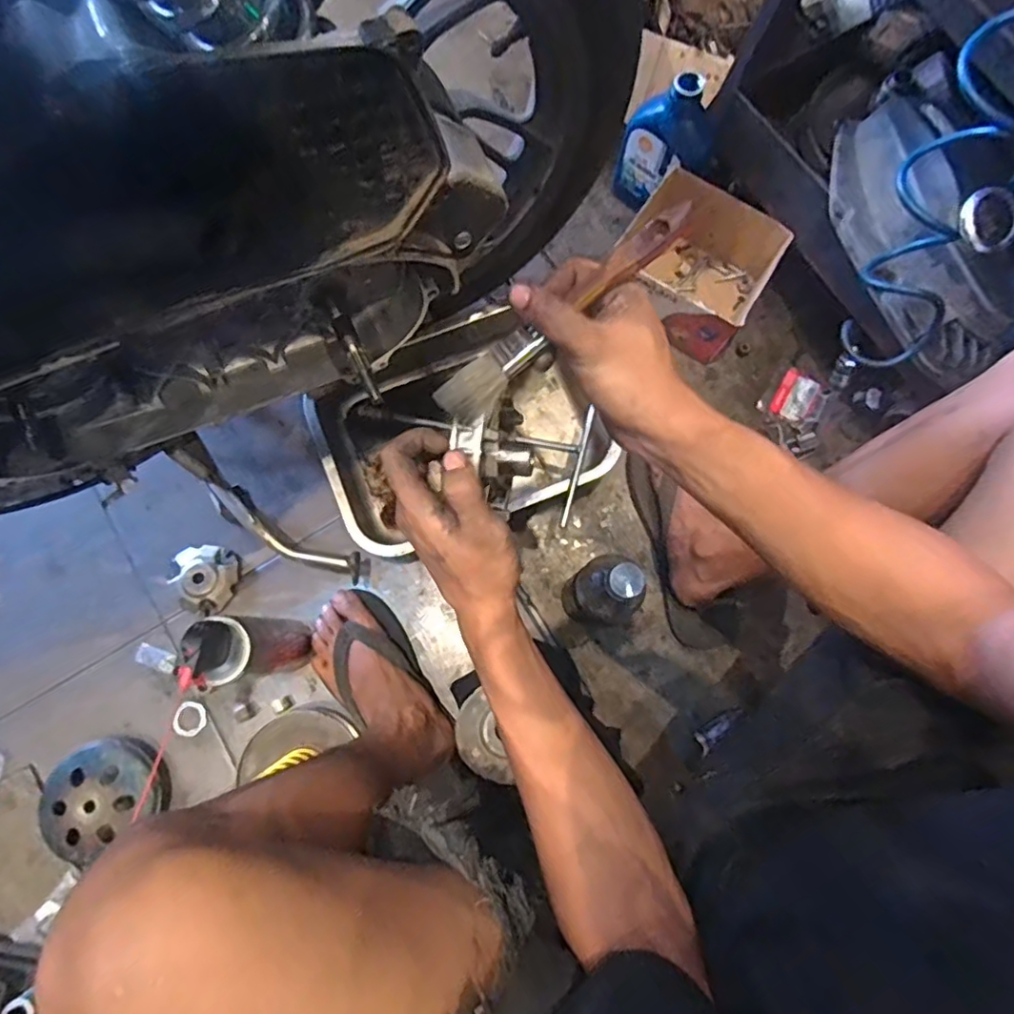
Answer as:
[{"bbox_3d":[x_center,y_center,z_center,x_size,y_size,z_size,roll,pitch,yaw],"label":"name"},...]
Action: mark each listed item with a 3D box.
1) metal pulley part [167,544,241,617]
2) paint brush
[{"bbox_3d":[-0.390,0.089,0.755,0.091,0.033,0.080,17,79,2],"label":"metal pulley part"},{"bbox_3d":[0.034,-0.116,0.360,0.182,0.014,0.028,-38,81,7],"label":"paint brush"}]

